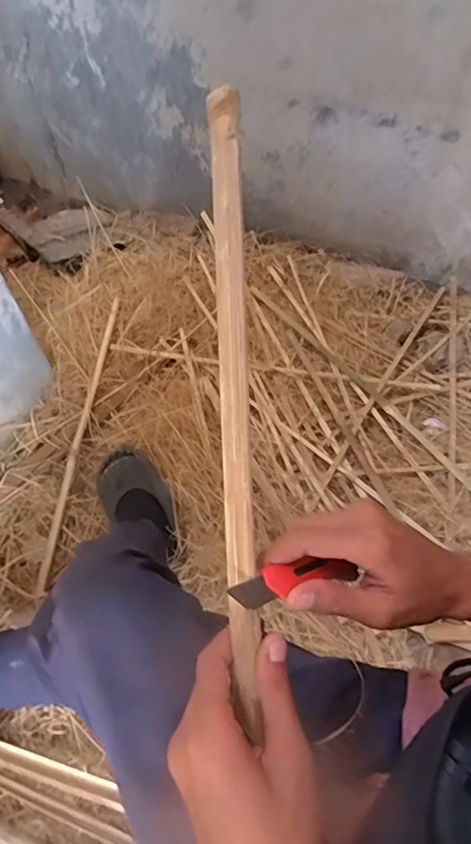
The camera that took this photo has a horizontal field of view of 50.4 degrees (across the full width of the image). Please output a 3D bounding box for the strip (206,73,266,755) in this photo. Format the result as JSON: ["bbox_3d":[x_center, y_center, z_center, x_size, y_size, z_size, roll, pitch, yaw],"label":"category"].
[{"bbox_3d":[-0.001,-0.014,0.319,0.020,0.014,0.393,-2,88,0],"label":"strip"}]

